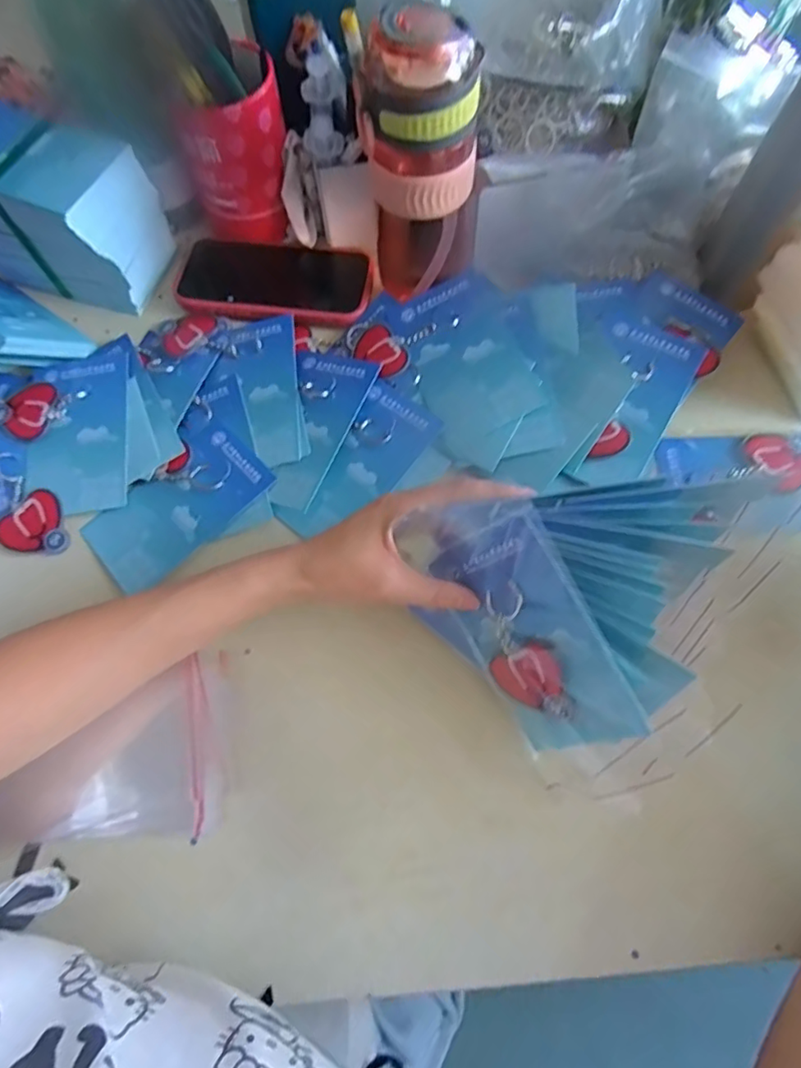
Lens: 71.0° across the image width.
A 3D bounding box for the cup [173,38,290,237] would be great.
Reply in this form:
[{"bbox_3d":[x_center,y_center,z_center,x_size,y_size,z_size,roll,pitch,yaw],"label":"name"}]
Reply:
[{"bbox_3d":[-0.140,-0.326,0.477,0.084,0.110,0.082,-20,69,-7],"label":"cup"}]

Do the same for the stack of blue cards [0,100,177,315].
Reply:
[{"bbox_3d":[-0.280,-0.265,0.459,0.142,0.097,0.091,20,70,9],"label":"stack of blue cards"}]

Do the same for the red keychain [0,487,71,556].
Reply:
[{"bbox_3d":[-0.272,-0.005,0.421,0.050,0.012,0.048,38,74,15],"label":"red keychain"}]

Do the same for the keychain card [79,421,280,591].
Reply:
[{"bbox_3d":[-0.167,-0.022,0.419,0.131,0.006,0.079,-42,73,-14],"label":"keychain card"}]

